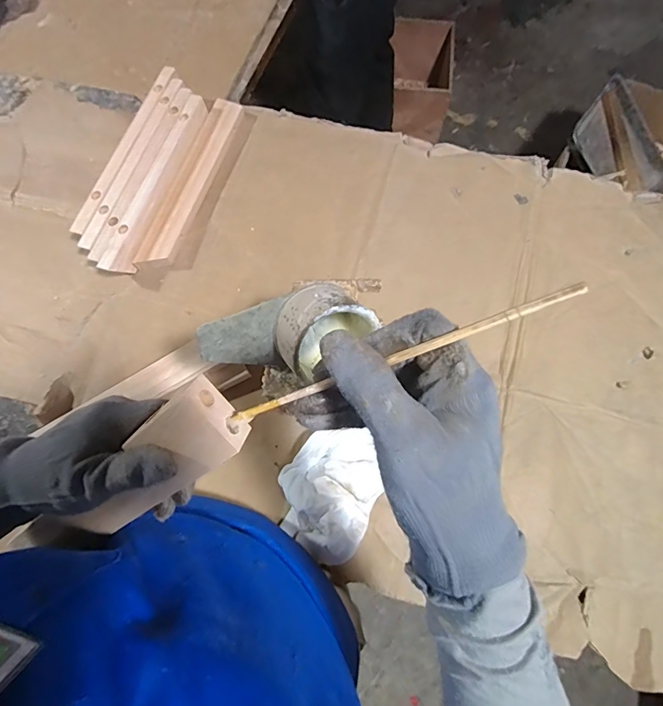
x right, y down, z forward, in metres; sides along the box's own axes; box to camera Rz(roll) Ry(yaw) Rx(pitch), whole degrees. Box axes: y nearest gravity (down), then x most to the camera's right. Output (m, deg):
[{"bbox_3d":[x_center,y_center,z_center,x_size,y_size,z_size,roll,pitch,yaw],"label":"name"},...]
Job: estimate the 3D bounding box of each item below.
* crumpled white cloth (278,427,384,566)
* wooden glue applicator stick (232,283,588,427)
[{"bbox_3d":[-0.002,0.151,0.472,0.110,0.050,0.142,28,77,9],"label":"crumpled white cloth"},{"bbox_3d":[0.022,0.006,0.197,0.178,0.004,0.006,-22,73,25],"label":"wooden glue applicator stick"}]

